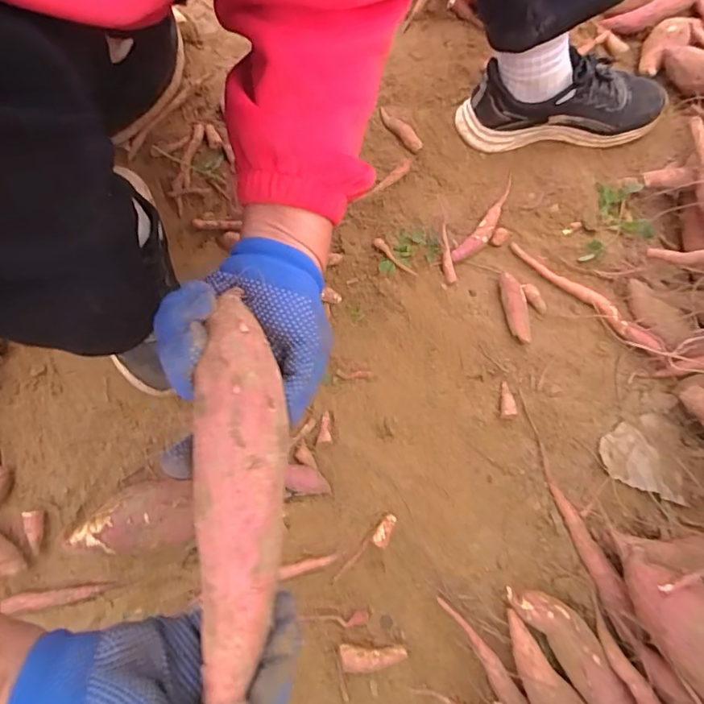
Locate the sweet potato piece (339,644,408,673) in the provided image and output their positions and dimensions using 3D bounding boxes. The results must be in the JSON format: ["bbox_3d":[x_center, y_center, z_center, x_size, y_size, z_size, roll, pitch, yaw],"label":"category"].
[{"bbox_3d":[0.018,0.277,0.454,0.059,0.018,0.021,6,71,0],"label":"sweet potato piece"}]

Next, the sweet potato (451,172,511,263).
[{"bbox_3d":[0.170,-0.166,0.622,0.027,0.015,0.163,35,74,10],"label":"sweet potato"}]

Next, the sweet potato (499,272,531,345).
[{"bbox_3d":[0.188,-0.050,0.581,0.022,0.024,0.083,-2,71,-2],"label":"sweet potato"}]

